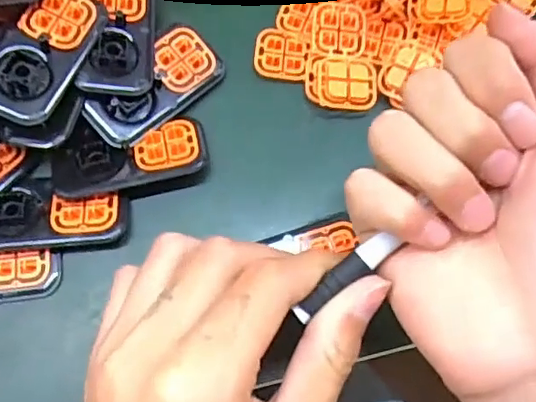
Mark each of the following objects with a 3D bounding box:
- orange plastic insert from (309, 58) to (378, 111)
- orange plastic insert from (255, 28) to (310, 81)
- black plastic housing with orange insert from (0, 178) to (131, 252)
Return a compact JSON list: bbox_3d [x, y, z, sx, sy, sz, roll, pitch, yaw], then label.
[{"bbox_3d":[0.039,-0.063,0.301,0.035,0.007,0.032,2,72,-1],"label":"orange plastic insert"},{"bbox_3d":[0.008,-0.080,0.312,0.028,0.006,0.027,4,72,0],"label":"orange plastic insert"},{"bbox_3d":[-0.105,0.006,0.278,0.073,0.007,0.038,-2,72,-2],"label":"black plastic housing with orange insert"}]

